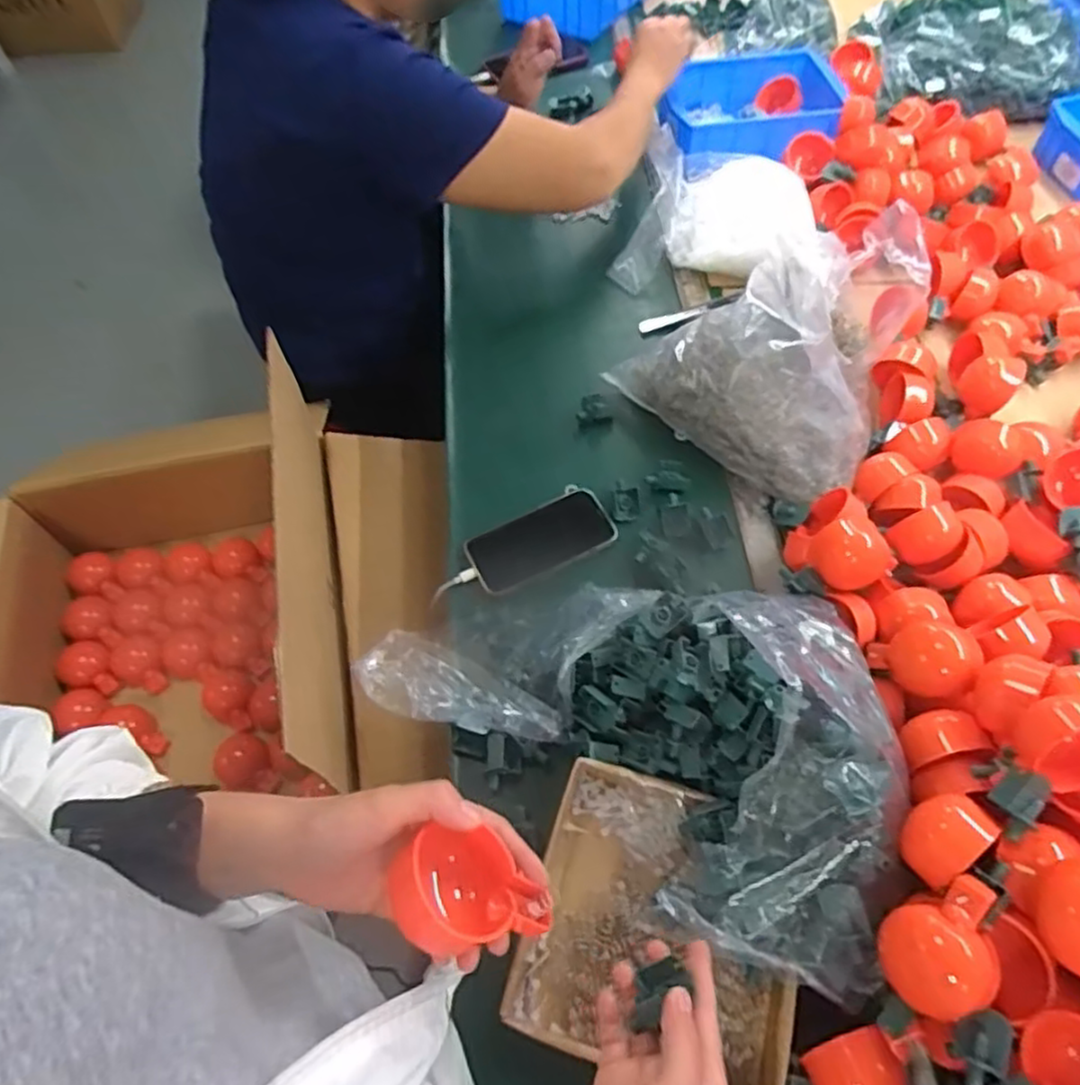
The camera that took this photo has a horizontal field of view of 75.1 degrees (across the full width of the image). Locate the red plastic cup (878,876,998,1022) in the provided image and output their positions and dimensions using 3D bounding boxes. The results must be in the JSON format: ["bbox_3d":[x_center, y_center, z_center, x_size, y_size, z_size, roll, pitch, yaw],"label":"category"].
[{"bbox_3d":[0.260,0.256,0.443,0.081,0.040,0.060,-45,48,22],"label":"red plastic cup"}]

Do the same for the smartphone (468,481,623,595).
[{"bbox_3d":[0.001,-0.003,0.728,0.150,0.014,0.074,-23,62,-11],"label":"smartphone"}]

